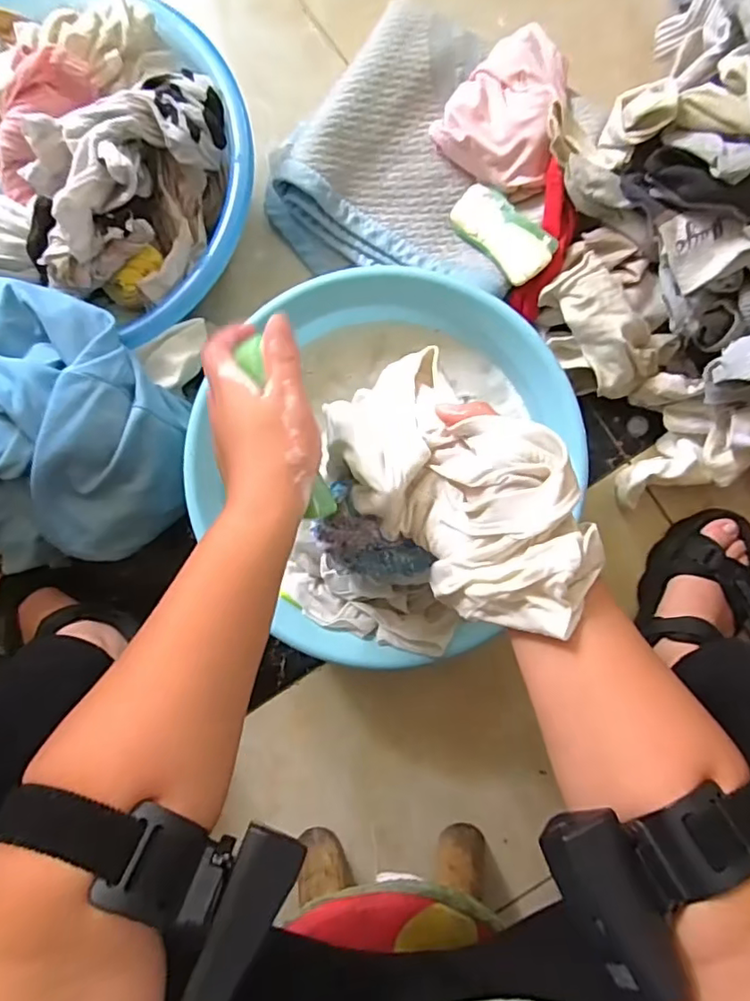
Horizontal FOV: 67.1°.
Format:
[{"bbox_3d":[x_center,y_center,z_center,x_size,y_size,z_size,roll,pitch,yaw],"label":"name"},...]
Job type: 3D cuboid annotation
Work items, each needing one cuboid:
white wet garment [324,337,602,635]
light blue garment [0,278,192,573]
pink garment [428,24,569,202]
[{"bbox_3d":[0.043,-0.010,0.337,0.095,0.085,0.204,-30,60,-18],"label":"white wet garment"},{"bbox_3d":[-0.285,-0.067,0.507,0.206,0.096,0.237,-18,87,1],"label":"light blue garment"},{"bbox_3d":[0.149,-0.392,0.568,0.124,0.058,0.149,42,90,3],"label":"pink garment"}]

